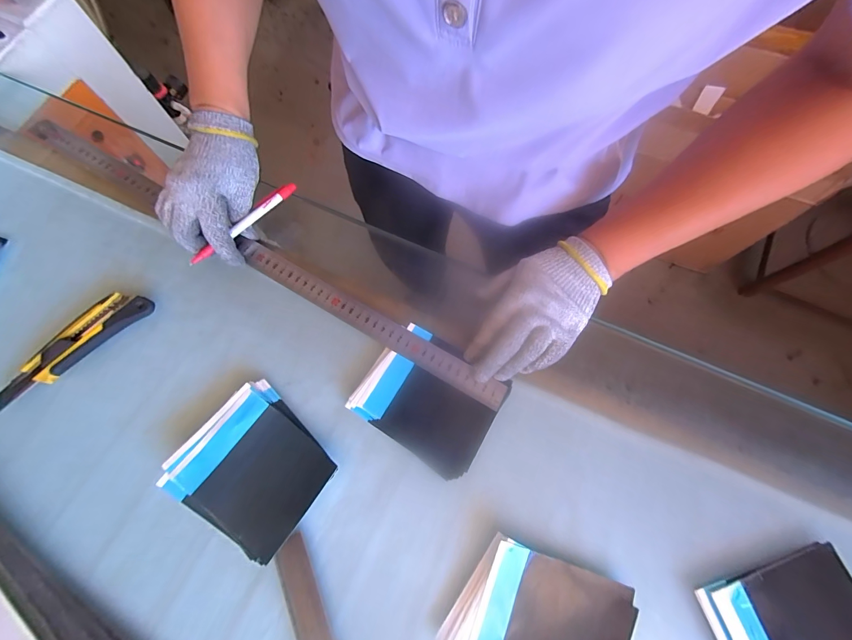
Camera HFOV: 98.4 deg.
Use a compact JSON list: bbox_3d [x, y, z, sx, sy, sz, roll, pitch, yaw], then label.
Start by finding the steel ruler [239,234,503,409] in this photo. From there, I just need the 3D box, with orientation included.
[{"bbox_3d":[-0.064,0.000,0.389,0.320,0.007,0.027,30,79,8],"label":"steel ruler"}]

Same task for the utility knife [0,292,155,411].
[{"bbox_3d":[-0.367,0.022,0.382,0.166,0.019,0.049,-38,78,-9],"label":"utility knife"}]

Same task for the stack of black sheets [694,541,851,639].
[{"bbox_3d":[0.314,0.260,0.307,0.130,0.016,0.101,-19,75,-4],"label":"stack of black sheets"}]

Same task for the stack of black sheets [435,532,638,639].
[{"bbox_3d":[0.094,0.265,0.311,0.142,0.019,0.120,23,76,7],"label":"stack of black sheets"}]

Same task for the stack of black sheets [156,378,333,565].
[{"bbox_3d":[-0.160,0.139,0.348,0.127,0.029,0.113,38,79,10],"label":"stack of black sheets"}]

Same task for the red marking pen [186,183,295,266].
[{"bbox_3d":[-0.196,-0.106,0.398,0.010,0.013,0.136,42,76,11],"label":"red marking pen"}]

